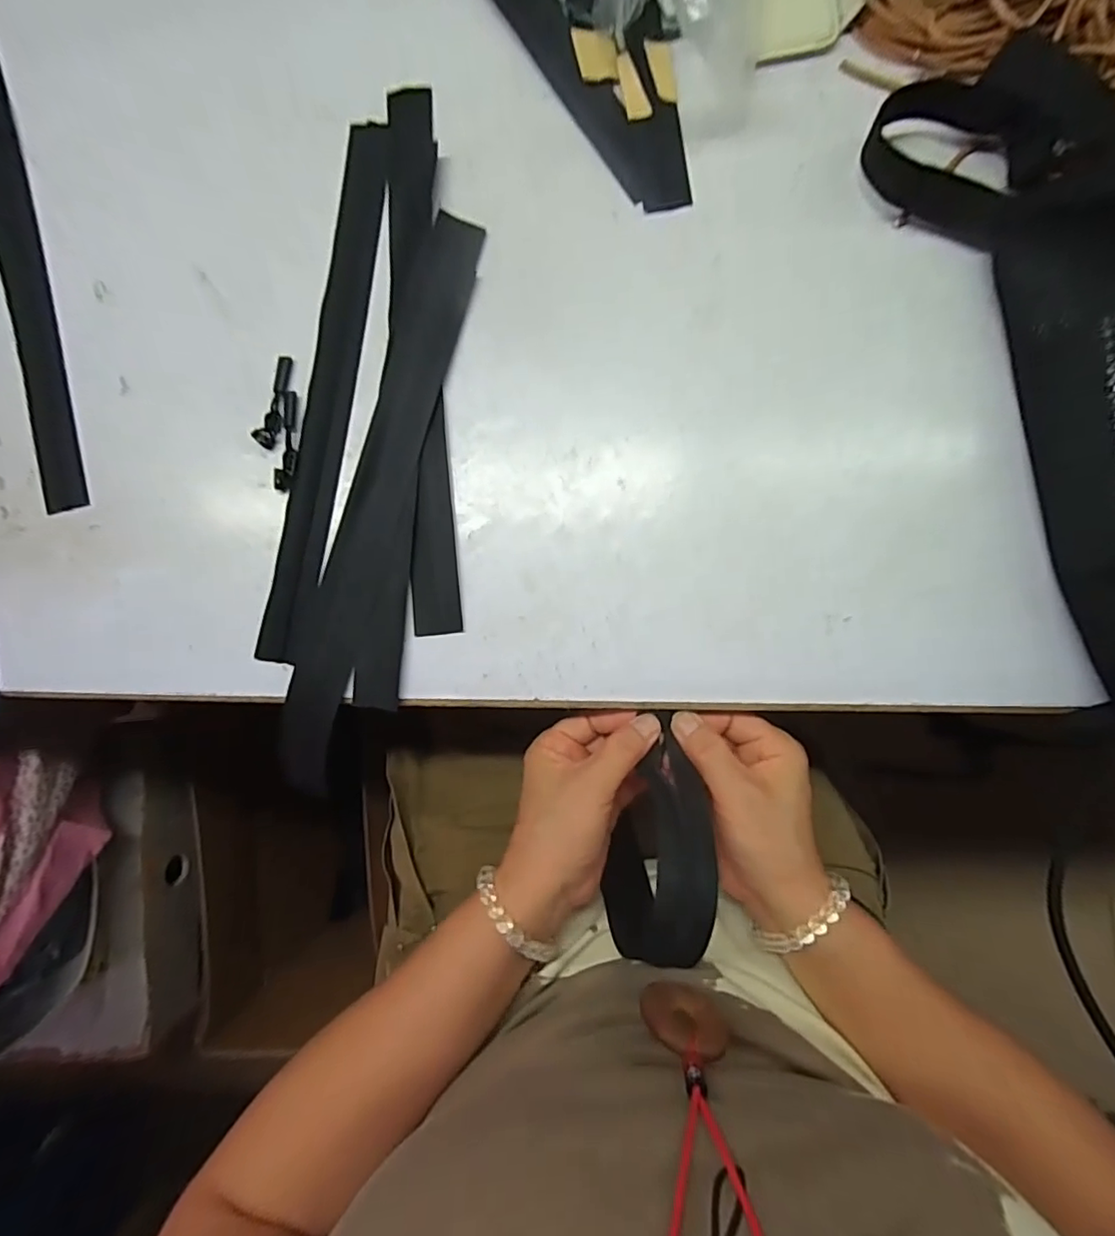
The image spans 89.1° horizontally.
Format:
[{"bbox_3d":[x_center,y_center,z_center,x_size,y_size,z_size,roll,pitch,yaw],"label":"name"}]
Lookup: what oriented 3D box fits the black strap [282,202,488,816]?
[{"bbox_3d":[-0.114,-0.071,0.353,0.039,0.012,0.367,16,89,6],"label":"black strap"}]

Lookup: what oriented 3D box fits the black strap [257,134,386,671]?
[{"bbox_3d":[-0.147,-0.147,0.366,0.033,0.006,0.350,9,89,5],"label":"black strap"}]

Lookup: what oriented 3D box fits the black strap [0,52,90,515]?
[{"bbox_3d":[-0.373,-0.243,0.389,0.036,0.010,0.354,-14,87,2],"label":"black strap"}]

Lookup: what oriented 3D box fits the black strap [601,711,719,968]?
[{"bbox_3d":[0.058,0.111,0.301,0.053,0.033,0.124,13,47,6],"label":"black strap"}]

